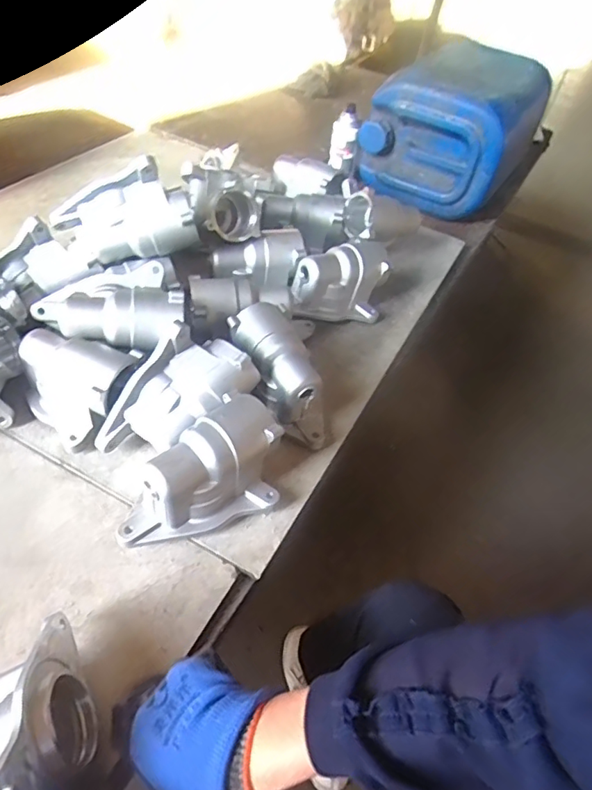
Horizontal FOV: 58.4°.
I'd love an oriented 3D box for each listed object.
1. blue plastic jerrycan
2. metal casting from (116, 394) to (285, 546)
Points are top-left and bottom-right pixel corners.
[{"bbox_3d":[0.364,-0.617,1.209,0.301,0.241,0.396,28,49,16],"label":"blue plastic jerrycan"},{"bbox_3d":[-0.105,0.076,0.559,0.174,0.101,0.105,-15,52,-22],"label":"metal casting"}]

